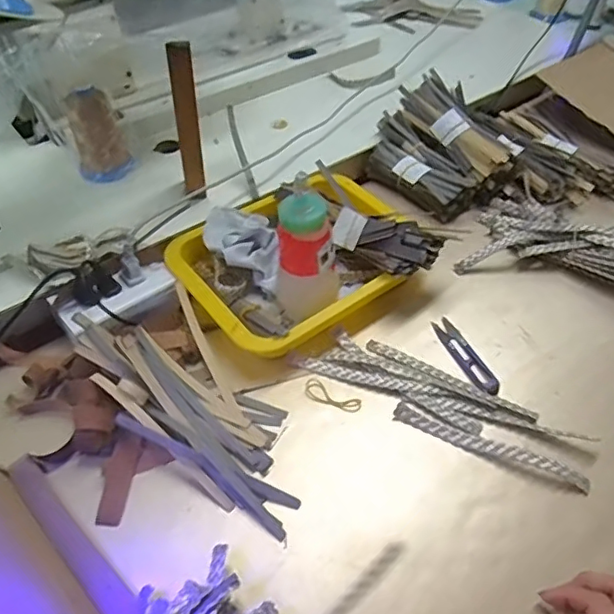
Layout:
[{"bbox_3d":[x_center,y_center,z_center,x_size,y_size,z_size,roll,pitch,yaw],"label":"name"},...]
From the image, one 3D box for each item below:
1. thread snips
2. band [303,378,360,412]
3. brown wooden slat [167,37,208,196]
[{"bbox_3d":[0.158,0.048,0.571,0.022,0.006,0.099,-17,51,-15],"label":"thread snips"},{"bbox_3d":[0.023,0.085,0.538,0.057,0.004,0.020,23,52,18],"label":"band"},{"bbox_3d":[-0.129,-0.194,0.624,0.028,0.185,0.012,2,47,1],"label":"brown wooden slat"}]

